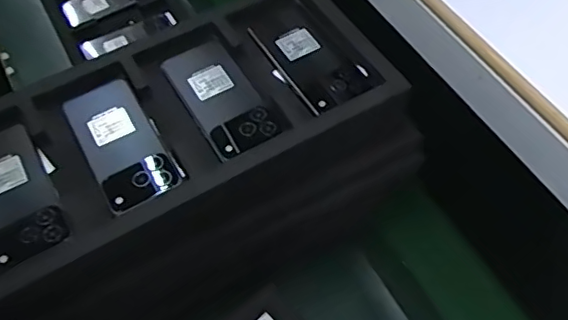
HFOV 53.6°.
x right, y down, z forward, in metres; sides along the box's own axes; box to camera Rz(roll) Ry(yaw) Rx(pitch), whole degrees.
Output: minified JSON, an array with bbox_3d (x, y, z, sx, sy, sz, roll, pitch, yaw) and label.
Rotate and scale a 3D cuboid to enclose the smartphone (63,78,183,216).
[{"bbox_3d":[-0.164,-0.017,0.566,0.073,0.014,0.155,-27,61,-16],"label":"smartphone"}]

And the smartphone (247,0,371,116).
[{"bbox_3d":[0.029,-0.118,0.630,0.081,0.014,0.151,-27,61,-16],"label":"smartphone"}]

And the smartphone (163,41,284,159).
[{"bbox_3d":[-0.066,-0.067,0.599,0.076,0.012,0.154,-27,61,-16],"label":"smartphone"}]

